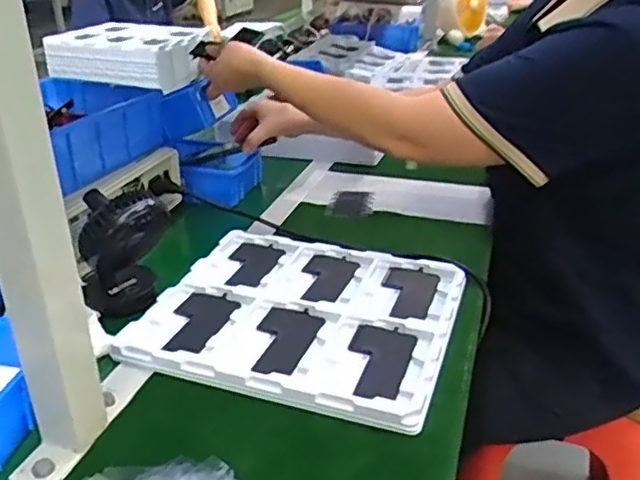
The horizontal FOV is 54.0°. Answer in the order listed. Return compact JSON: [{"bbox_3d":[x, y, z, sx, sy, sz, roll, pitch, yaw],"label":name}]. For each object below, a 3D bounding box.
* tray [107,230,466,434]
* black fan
[{"bbox_3d":[-0.019,0.076,0.690,0.314,0.020,0.267,9,29,18],"label":"tray"},{"bbox_3d":[-0.218,0.008,0.701,0.096,0.130,0.077,-8,28,-15],"label":"black fan"}]

